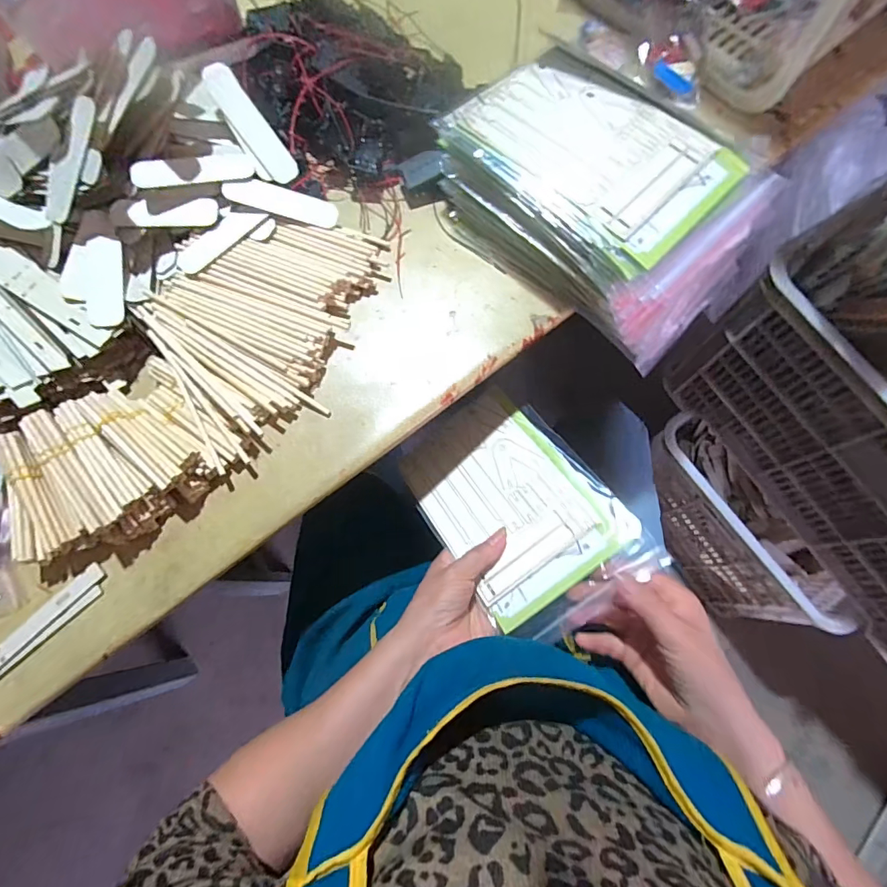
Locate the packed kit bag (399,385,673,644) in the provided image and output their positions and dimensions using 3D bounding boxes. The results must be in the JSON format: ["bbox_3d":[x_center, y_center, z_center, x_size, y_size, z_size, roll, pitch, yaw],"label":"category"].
[{"bbox_3d":[0.068,0.056,0.460,0.152,0.014,0.232,-38,62,2],"label":"packed kit bag"}]

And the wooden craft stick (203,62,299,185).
[{"bbox_3d":[-0.182,-0.303,0.447,0.026,0.004,0.115,-38,103,-9],"label":"wooden craft stick"}]

